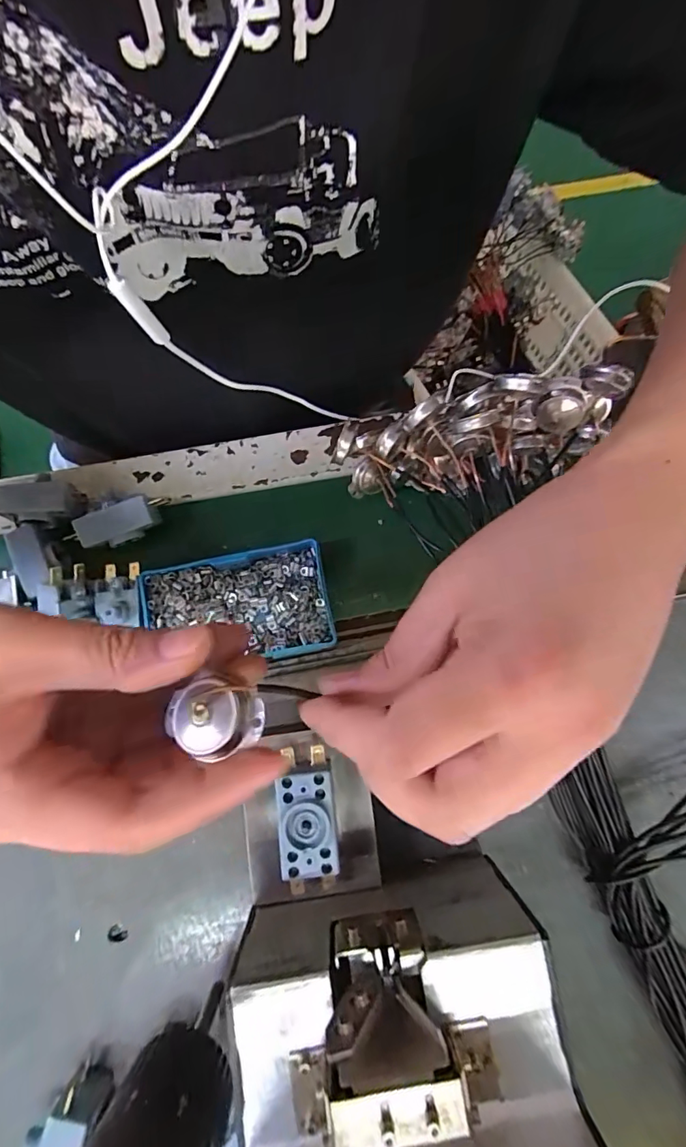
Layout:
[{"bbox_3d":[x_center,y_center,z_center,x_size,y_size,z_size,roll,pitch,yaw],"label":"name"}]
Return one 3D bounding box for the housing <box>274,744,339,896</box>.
[{"bbox_3d":[-0.018,0.121,0.235,0.027,0.023,0.066,-5,79,-1],"label":"housing"}]

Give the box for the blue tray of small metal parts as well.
[{"bbox_3d":[-0.067,0.024,0.309,0.114,0.030,0.069,-11,79,-2],"label":"blue tray of small metal parts"}]

